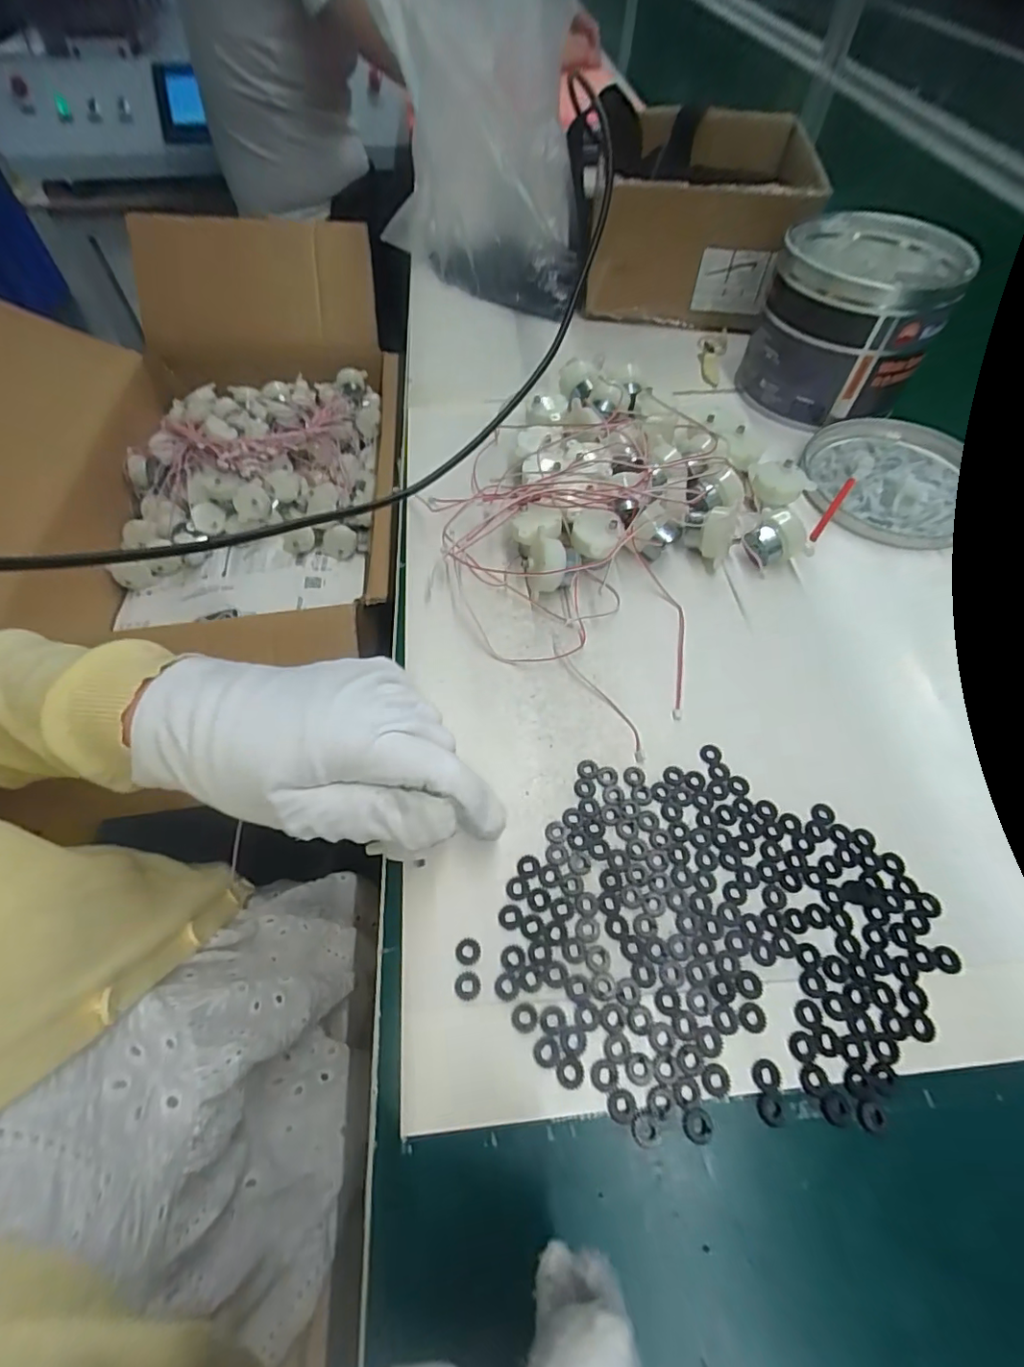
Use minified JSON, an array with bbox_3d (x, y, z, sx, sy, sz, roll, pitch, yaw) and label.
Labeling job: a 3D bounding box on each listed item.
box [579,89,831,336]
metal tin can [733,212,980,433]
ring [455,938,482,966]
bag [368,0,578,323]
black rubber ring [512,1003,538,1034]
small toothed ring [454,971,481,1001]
[{"bbox_3d":[0.176,-0.451,0.535,0.186,0.106,0.208,9,58,4],"label":"box"},{"bbox_3d":[0.257,-0.277,0.425,0.122,0.103,0.118,0,57,0],"label":"metal tin can"},{"bbox_3d":[-0.019,0.114,0.233,0.010,0.004,0.011,0,57,0],"label":"ring"},{"bbox_3d":[-0.032,-0.519,0.526,0.152,0.210,0.271,-18,60,-12],"label":"bag"},{"bbox_3d":[0.005,0.134,0.220,0.010,0.004,0.010,0,57,0],"label":"black rubber ring"},{"bbox_3d":[-0.018,0.125,0.225,0.011,0.004,0.011,0,57,0],"label":"small toothed ring"}]

